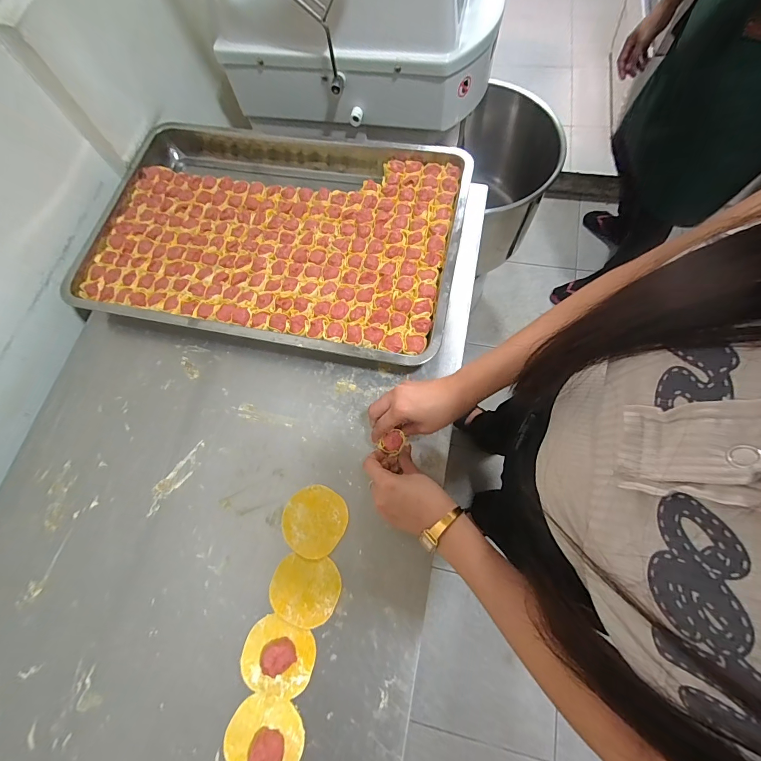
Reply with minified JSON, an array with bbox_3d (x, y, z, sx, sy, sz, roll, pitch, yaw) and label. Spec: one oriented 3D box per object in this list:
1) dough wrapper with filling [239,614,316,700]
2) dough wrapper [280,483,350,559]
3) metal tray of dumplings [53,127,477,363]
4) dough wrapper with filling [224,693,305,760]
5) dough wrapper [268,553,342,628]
[{"bbox_3d":[-0.117,0.311,0.405,0.081,0.022,0.069,17,70,9],"label":"dough wrapper with filling"},{"bbox_3d":[-0.084,0.177,0.462,0.078,0.004,0.081,-1,69,2],"label":"dough wrapper"},{"bbox_3d":[-0.171,-0.250,0.603,0.594,0.059,0.408,12,70,7],"label":"metal tray of dumplings"},{"bbox_3d":[-0.124,0.383,0.385,0.079,0.023,0.077,33,74,14],"label":"dough wrapper with filling"},{"bbox_3d":[-0.091,0.251,0.436,0.082,0.004,0.072,11,72,9],"label":"dough wrapper"}]

